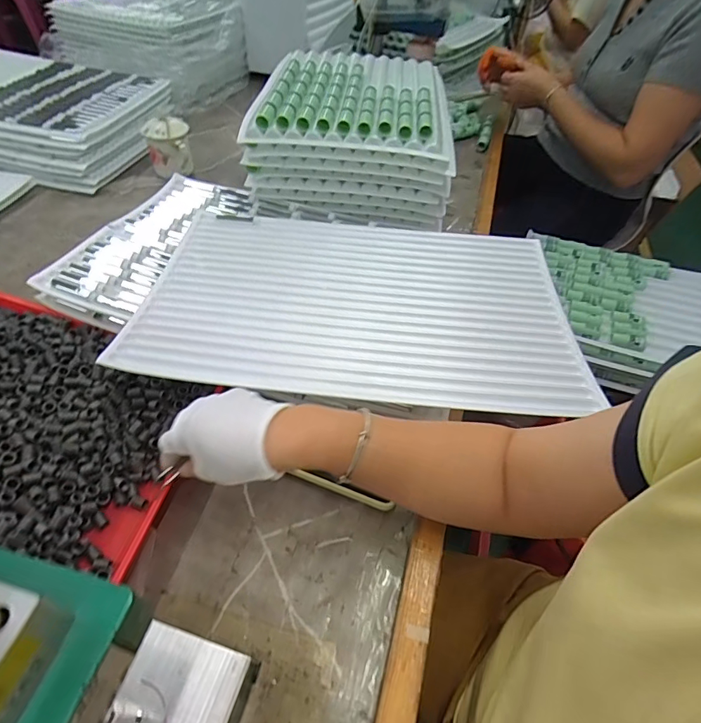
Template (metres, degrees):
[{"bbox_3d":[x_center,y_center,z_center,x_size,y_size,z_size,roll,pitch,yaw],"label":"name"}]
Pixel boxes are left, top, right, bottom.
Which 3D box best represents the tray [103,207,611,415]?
[{"bbox_3d":[0.015,-0.081,0.533,0.491,0.022,0.325,6,49,1],"label":"tray"}]

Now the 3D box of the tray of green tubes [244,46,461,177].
[{"bbox_3d":[0.017,-0.455,0.743,0.301,0.042,0.381,6,49,1],"label":"tray of green tubes"}]

